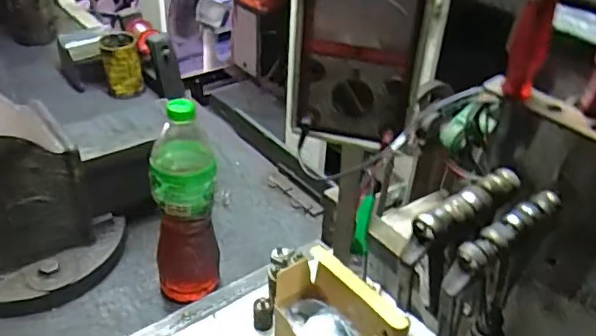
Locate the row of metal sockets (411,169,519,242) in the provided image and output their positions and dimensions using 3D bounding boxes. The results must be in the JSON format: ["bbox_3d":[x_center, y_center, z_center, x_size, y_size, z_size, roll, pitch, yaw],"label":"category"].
[{"bbox_3d":[0.142,0.027,0.468,0.119,0.018,0.020,-25,44,-32],"label":"row of metal sockets"}]

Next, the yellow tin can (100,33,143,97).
[{"bbox_3d":[-0.342,-0.198,1.118,0.069,0.112,0.077,-10,38,-17],"label":"yellow tin can"}]

